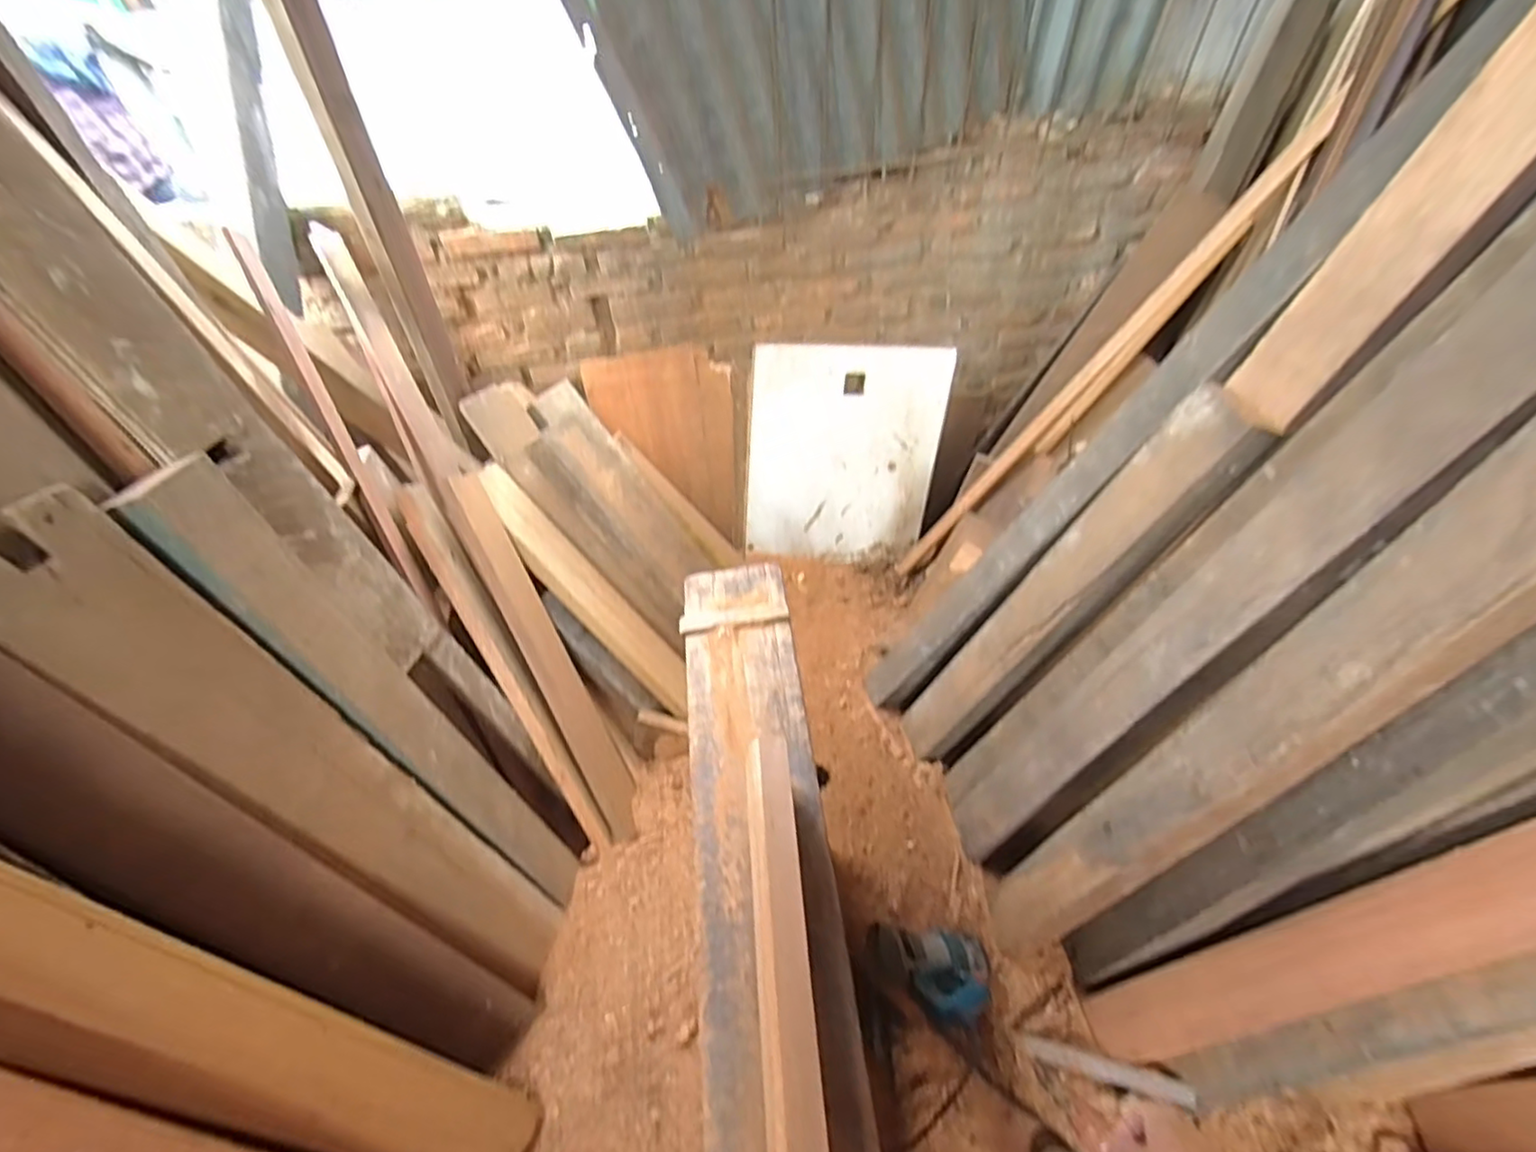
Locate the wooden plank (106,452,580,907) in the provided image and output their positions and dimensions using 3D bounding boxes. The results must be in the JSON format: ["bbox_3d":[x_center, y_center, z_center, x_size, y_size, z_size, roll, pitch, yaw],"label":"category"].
[{"bbox_3d":[-0.507,0.224,0.931,0.032,0.861,0.117,-15,33,13],"label":"wooden plank"}]

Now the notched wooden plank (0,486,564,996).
[{"bbox_3d":[-0.537,0.287,0.833,0.046,0.896,0.134,3,43,37],"label":"notched wooden plank"}]

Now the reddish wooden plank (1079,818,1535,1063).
[{"bbox_3d":[0.816,0.496,0.883,0.058,0.972,0.108,13,41,-28],"label":"reddish wooden plank"}]

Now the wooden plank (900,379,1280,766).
[{"bbox_3d":[0.518,0.072,1.236,0.062,0.927,0.157,-8,51,-32],"label":"wooden plank"}]

